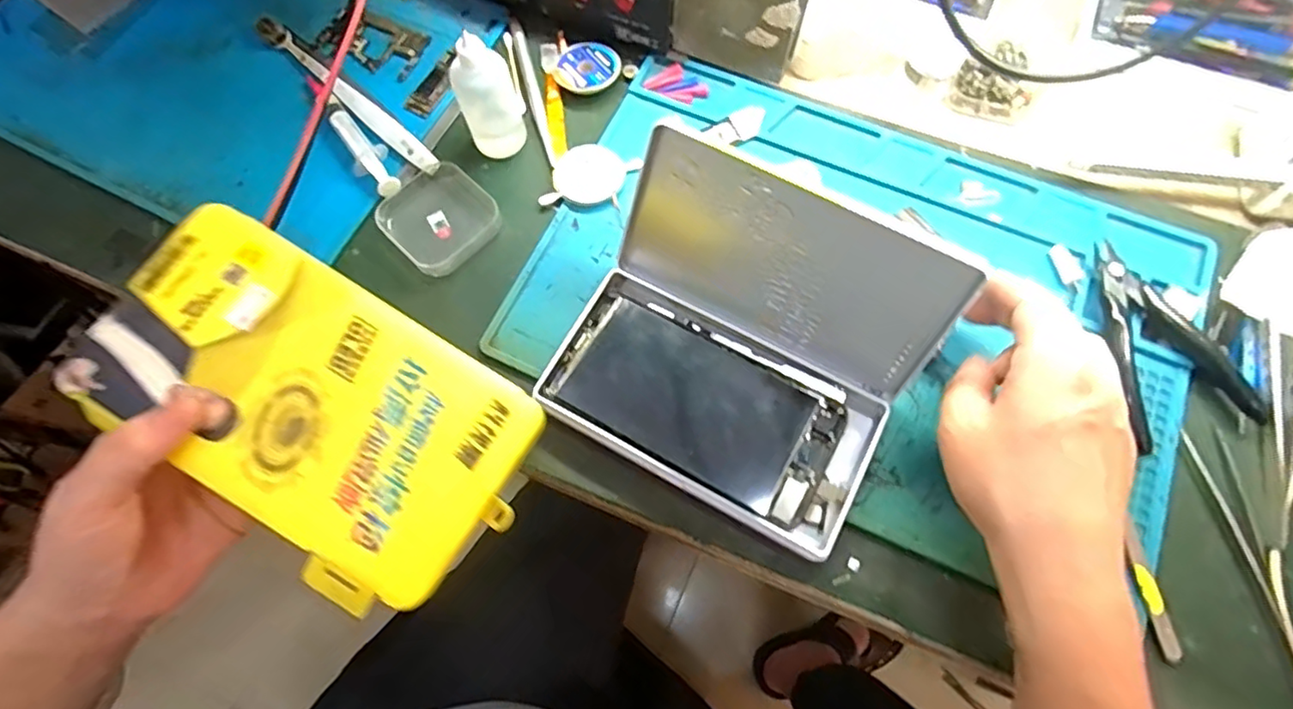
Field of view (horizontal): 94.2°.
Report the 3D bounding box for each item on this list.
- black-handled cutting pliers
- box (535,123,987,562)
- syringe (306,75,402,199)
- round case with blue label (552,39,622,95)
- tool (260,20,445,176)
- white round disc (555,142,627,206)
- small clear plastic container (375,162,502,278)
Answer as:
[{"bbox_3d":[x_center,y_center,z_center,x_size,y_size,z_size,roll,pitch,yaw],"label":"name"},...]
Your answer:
[{"bbox_3d":[0.296,-0.010,0.342,0.075,0.012,0.117,-8,72,-1],"label":"black-handled cutting pliers"},{"bbox_3d":[0.055,-0.011,0.316,0.182,0.071,0.170,28,75,11],"label":"box"},{"bbox_3d":[-0.194,-0.142,0.395,0.023,0.019,0.101,-39,75,-11],"label":"syringe"},{"bbox_3d":[-0.040,-0.197,0.415,0.046,0.011,0.042,-1,72,2],"label":"round case with blue label"},{"bbox_3d":[-0.202,-0.176,0.406,0.176,0.018,0.016,40,77,13],"label":"tool"},{"bbox_3d":[-0.037,-0.118,0.392,0.044,0.008,0.042,-1,72,2],"label":"white round disc"},{"bbox_3d":[-0.130,-0.087,0.379,0.065,0.018,0.066,-43,75,-11],"label":"small clear plastic container"}]

